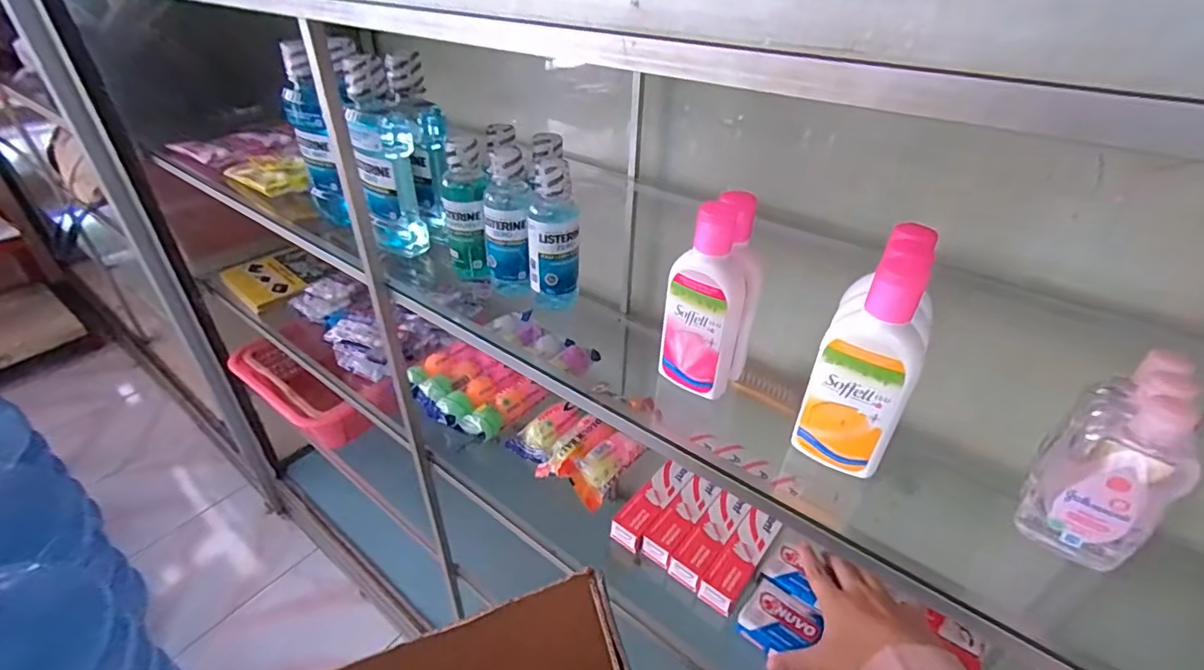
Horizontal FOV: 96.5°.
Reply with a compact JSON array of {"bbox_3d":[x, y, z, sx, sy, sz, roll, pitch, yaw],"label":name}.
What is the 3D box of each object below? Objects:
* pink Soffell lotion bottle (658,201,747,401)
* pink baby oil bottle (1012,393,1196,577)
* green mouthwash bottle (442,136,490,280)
[{"bbox_3d":[0.066,-0.021,0.346,0.026,0.125,0.044,-27,45,-34],"label":"pink Soffell lotion bottle"},{"bbox_3d":[0.241,0.069,0.255,0.047,0.095,0.020,26,42,30],"label":"pink baby oil bottle"},{"bbox_3d":[-0.119,-0.106,0.471,0.038,0.120,0.025,-10,37,-15],"label":"green mouthwash bottle"}]

